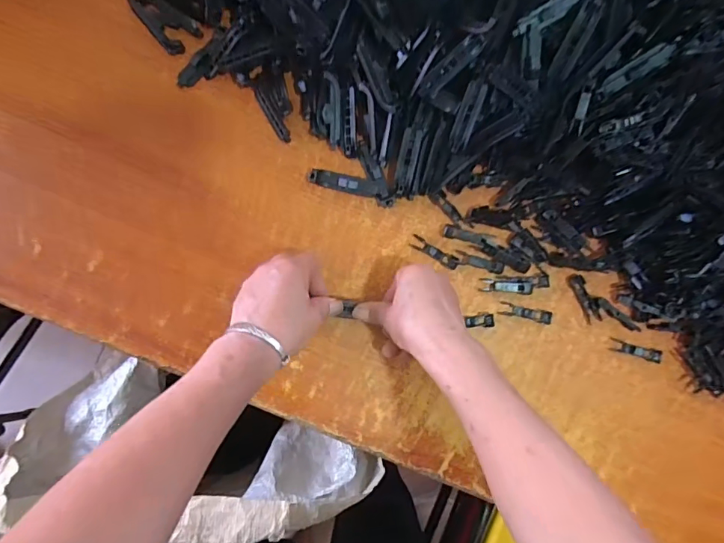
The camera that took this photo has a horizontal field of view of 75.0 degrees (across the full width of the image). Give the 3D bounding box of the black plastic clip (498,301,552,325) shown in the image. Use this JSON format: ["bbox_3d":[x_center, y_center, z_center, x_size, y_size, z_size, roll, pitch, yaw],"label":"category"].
[{"bbox_3d":[0.174,0.044,0.500,0.057,0.005,0.013,11,88,-1],"label":"black plastic clip"}]

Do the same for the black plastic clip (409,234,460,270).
[{"bbox_3d":[0.077,-0.020,0.499,0.055,0.006,0.014,30,88,-1],"label":"black plastic clip"}]

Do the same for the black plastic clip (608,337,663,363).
[{"bbox_3d":[0.294,0.085,0.507,0.056,0.007,0.013,16,88,-1],"label":"black plastic clip"}]

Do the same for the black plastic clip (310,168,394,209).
[{"bbox_3d":[-0.010,-0.089,0.495,0.091,0.017,0.019,17,88,-1],"label":"black plastic clip"}]

